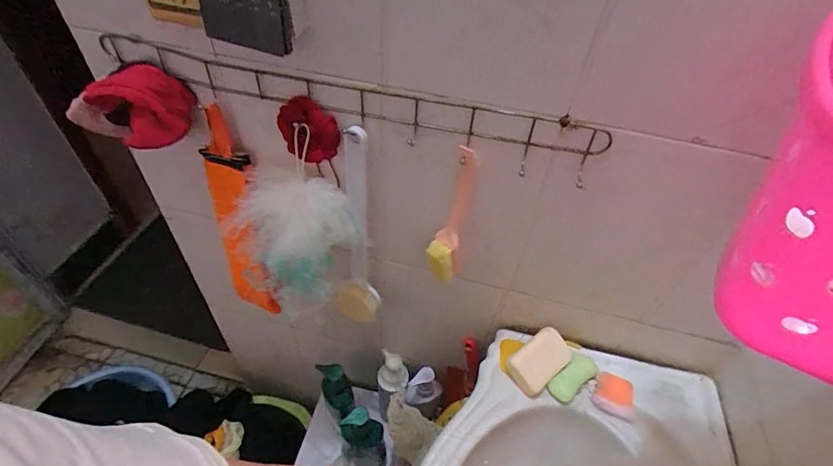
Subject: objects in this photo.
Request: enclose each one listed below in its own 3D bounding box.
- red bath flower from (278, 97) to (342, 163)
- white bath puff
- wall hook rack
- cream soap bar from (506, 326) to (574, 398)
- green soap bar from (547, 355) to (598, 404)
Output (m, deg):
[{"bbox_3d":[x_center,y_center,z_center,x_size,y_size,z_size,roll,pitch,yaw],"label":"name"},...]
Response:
[{"bbox_3d":[-0.128,-0.121,0.514,0.071,0.071,0.023,19,48,12],"label":"red bath flower"},{"bbox_3d":[-0.156,0.012,0.570,0.146,0.158,0.109,23,49,15],"label":"white bath puff"},{"bbox_3d":[-0.093,-0.152,0.496,0.595,0.058,0.029,15,48,9],"label":"wall hook rack"},{"bbox_3d":[0.186,0.191,0.650,0.097,0.018,0.062,-36,71,-11],"label":"cream soap bar"},{"bbox_3d":[0.235,0.216,0.646,0.088,0.017,0.037,-30,57,-29],"label":"green soap bar"}]

